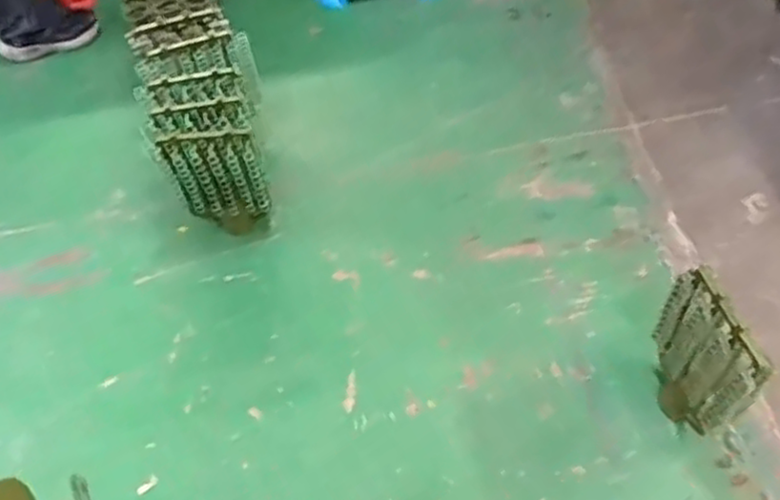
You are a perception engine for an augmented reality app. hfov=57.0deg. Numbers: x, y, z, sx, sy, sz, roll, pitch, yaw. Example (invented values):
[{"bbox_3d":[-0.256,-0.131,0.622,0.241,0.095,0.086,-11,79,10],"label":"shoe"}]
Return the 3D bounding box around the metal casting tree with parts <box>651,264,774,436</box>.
[{"bbox_3d":[0.572,0.205,1.335,0.063,0.330,0.252,-12,57,-3],"label":"metal casting tree with parts"}]

